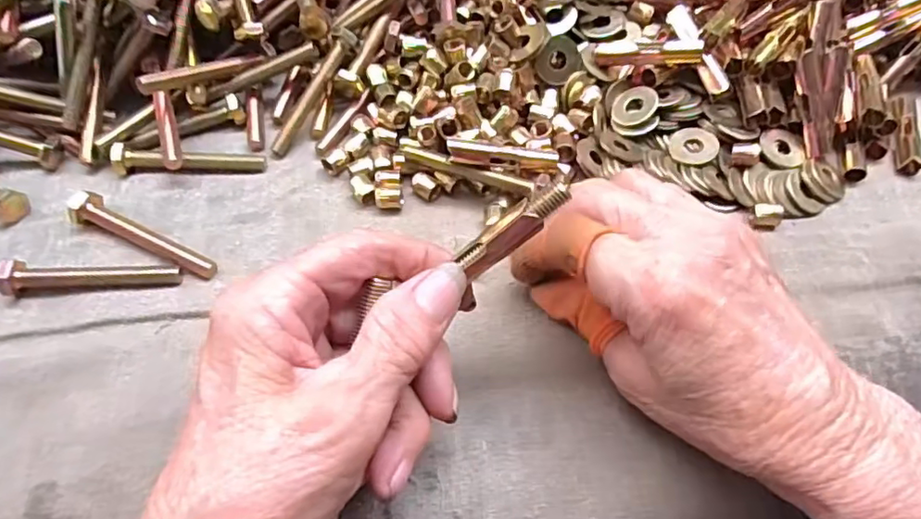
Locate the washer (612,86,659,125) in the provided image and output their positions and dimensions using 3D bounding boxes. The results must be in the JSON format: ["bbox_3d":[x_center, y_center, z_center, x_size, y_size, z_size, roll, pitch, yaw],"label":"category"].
[{"bbox_3d":[0.082,-0.072,0.275,0.021,0.004,0.019,-1,72,33],"label":"washer"}]

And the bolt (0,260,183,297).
[{"bbox_3d":[-0.148,0.006,0.236,0.068,0.012,0.011,-4,62,-4],"label":"bolt"}]

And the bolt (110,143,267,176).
[{"bbox_3d":[-0.122,-0.044,0.263,0.065,0.012,0.011,0,61,-1],"label":"bolt"}]

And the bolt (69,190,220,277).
[{"bbox_3d":[-0.130,-0.011,0.242,0.066,0.012,0.013,21,63,10],"label":"bolt"}]

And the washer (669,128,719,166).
[{"bbox_3d":[0.106,-0.052,0.268,0.021,0.004,0.020,-34,61,2],"label":"washer"}]

